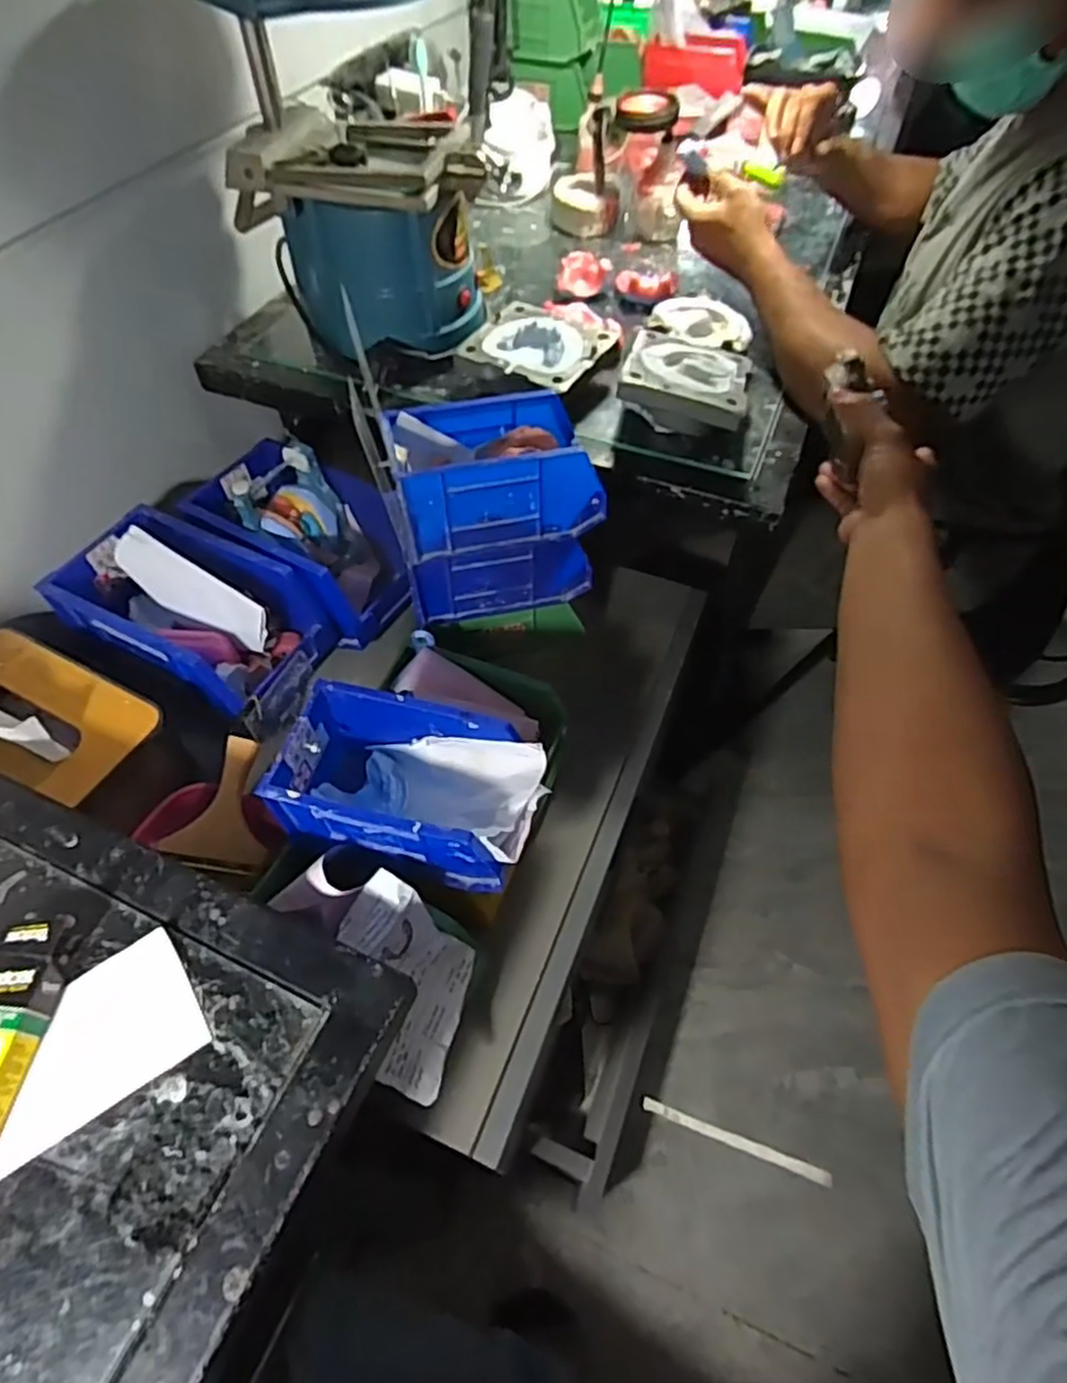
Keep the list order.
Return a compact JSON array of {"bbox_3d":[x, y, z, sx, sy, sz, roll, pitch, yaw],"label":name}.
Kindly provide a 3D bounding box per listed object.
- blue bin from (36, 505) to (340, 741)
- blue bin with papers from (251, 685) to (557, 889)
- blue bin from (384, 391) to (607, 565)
[{"bbox_3d":[-0.331,-0.078,0.682,0.226,0.097,0.137,23,58,15],"label":"blue bin"},{"bbox_3d":[-0.086,0.071,0.513,0.177,0.079,0.101,12,56,8],"label":"blue bin with papers"},{"bbox_3d":[-0.033,-0.188,0.593,0.164,0.077,0.106,-10,56,-8],"label":"blue bin"}]

